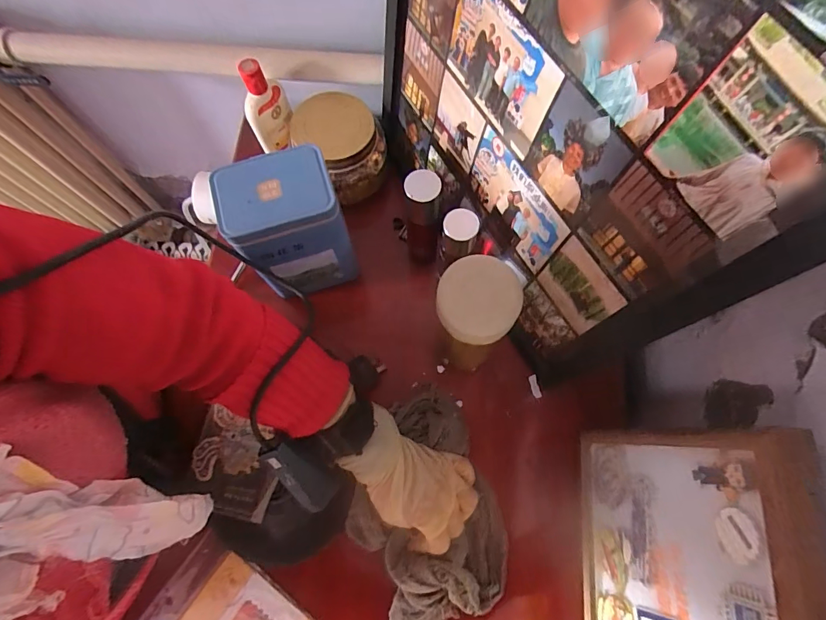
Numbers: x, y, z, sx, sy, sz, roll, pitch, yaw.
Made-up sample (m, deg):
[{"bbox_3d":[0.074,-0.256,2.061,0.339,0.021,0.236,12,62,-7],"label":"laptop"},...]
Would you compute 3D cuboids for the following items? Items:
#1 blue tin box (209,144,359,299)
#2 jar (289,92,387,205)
[{"bbox_3d":[-0.124,-0.082,0.450,0.103,0.152,0.084,-17,74,-4],"label":"blue tin box"},{"bbox_3d":[-0.089,-0.200,0.524,0.095,0.095,0.101,0,73,1],"label":"jar"}]

